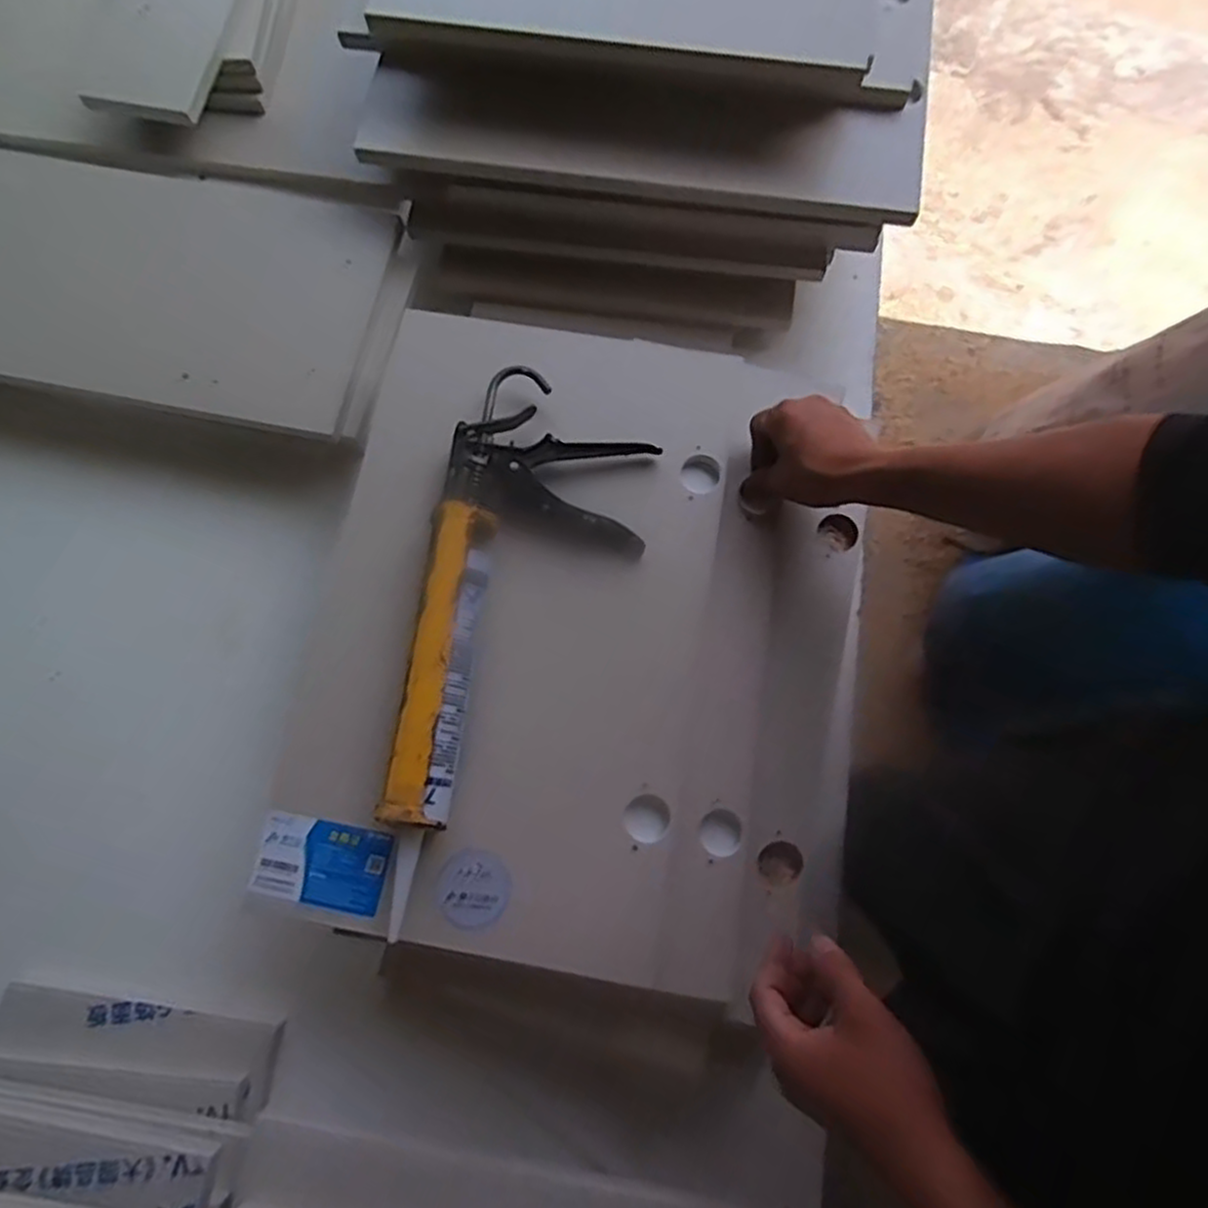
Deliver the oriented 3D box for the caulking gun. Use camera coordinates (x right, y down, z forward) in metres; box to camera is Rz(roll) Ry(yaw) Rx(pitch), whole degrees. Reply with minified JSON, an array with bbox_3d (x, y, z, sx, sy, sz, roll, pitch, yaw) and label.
[{"bbox_3d":[-0.066,0.018,0.589,0.162,0.071,0.426,9,77,3],"label":"caulking gun"}]

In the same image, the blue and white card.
[{"bbox_3d":[-0.217,0.197,0.570,0.098,0.008,0.060,11,77,4],"label":"blue and white card"}]

